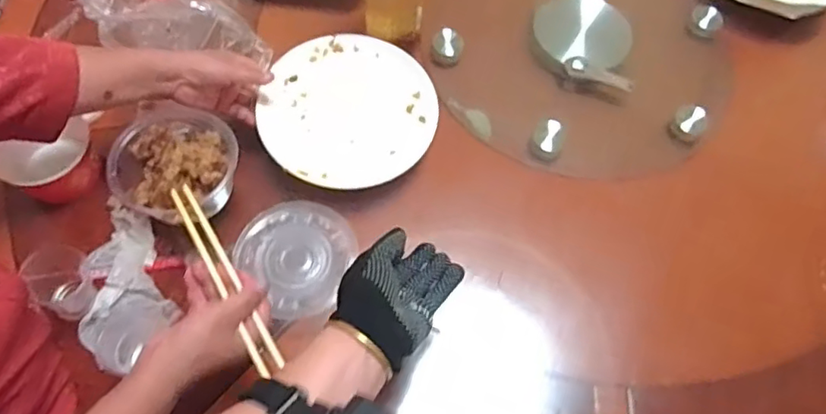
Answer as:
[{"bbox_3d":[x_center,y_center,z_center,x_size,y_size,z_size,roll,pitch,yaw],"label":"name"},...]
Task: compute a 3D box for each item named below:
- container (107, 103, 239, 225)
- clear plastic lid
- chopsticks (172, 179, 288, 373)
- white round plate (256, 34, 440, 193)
[{"bbox_3d":[-0.267,-0.051,0.671,0.130,0.054,0.114,10,62,0],"label":"container"},{"bbox_3d":[-0.130,0.055,0.676,0.123,0.018,0.134,1,64,-2],"label":"clear plastic lid"},{"bbox_3d":[-0.178,0.063,0.553,0.022,0.023,0.209,-29,68,-15],"label":"chopsticks"},{"bbox_3d":[-0.079,-0.125,0.752,0.212,0.022,0.215,5,63,0],"label":"white round plate"}]

